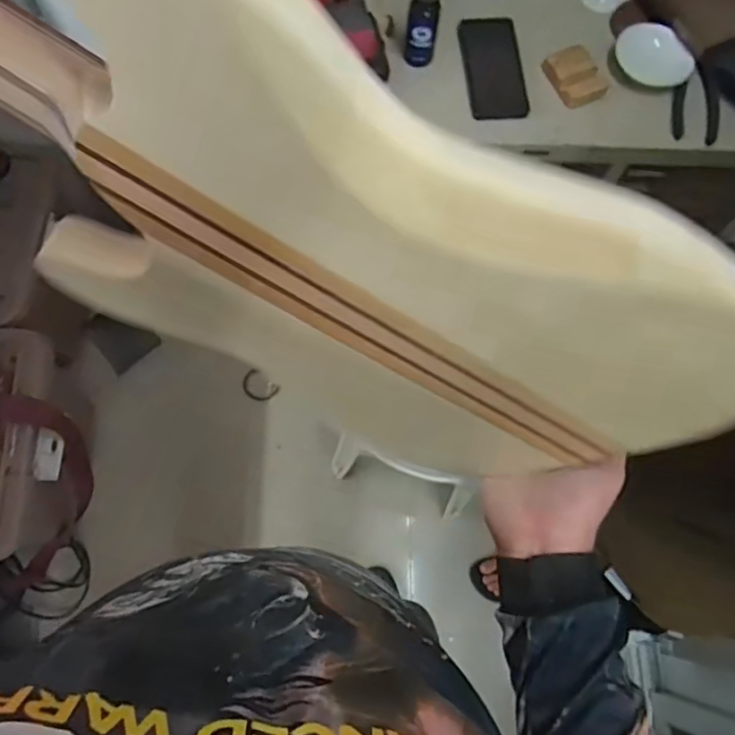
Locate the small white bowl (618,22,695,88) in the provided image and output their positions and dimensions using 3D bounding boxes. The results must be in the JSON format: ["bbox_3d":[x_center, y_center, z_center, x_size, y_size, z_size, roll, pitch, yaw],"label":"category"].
[{"bbox_3d":[0.385,-0.418,0.799,0.103,0.029,0.058,39,74,10],"label":"small white bowl"}]

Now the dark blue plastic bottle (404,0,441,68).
[{"bbox_3d":[0.070,-0.434,0.762,0.038,0.099,0.029,11,71,1],"label":"dark blue plastic bottle"}]

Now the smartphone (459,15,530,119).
[{"bbox_3d":[0.171,-0.412,0.819,0.081,0.011,0.174,-3,71,-4],"label":"smartphone"}]

